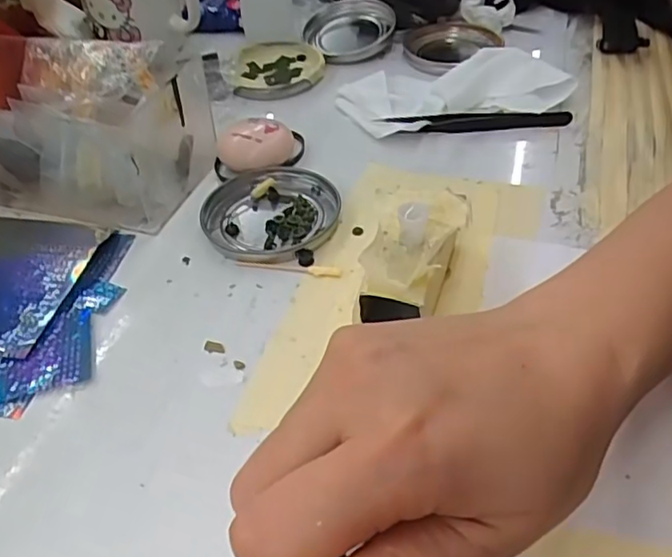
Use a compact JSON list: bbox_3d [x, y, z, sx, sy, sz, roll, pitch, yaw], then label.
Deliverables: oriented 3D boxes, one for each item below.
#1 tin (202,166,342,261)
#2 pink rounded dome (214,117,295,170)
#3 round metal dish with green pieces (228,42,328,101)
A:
[{"bbox_3d":[-0.039,-0.038,0.358,0.078,0.010,0.075,-3,44,3],"label":"tin"},{"bbox_3d":[-0.052,-0.086,0.395,0.042,0.023,0.038,6,45,11],"label":"pink rounded dome"},{"bbox_3d":[-0.047,-0.169,0.489,0.072,0.010,0.085,-11,44,-6],"label":"round metal dish with green pieces"}]

